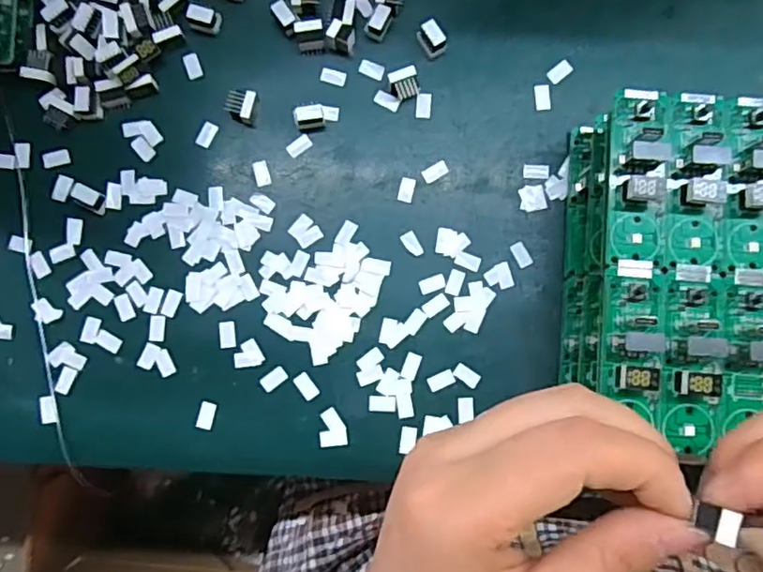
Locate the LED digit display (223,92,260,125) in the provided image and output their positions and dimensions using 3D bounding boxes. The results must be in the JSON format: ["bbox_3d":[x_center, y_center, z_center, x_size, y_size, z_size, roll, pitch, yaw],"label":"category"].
[{"bbox_3d":[-0.063,-0.081,0.275,0.013,0.009,0.014,0,85,1],"label":"LED digit display"}]

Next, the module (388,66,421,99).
[{"bbox_3d":[0.010,-0.091,0.276,0.013,0.008,0.012,-16,85,-1],"label":"module"}]

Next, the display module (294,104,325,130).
[{"bbox_3d":[-0.032,-0.075,0.274,0.012,0.011,0.008,-9,85,0],"label":"display module"}]

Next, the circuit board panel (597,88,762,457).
[{"bbox_3d":[0.158,-0.008,0.223,0.145,0.013,0.125,4,86,1],"label":"circuit board panel"}]

